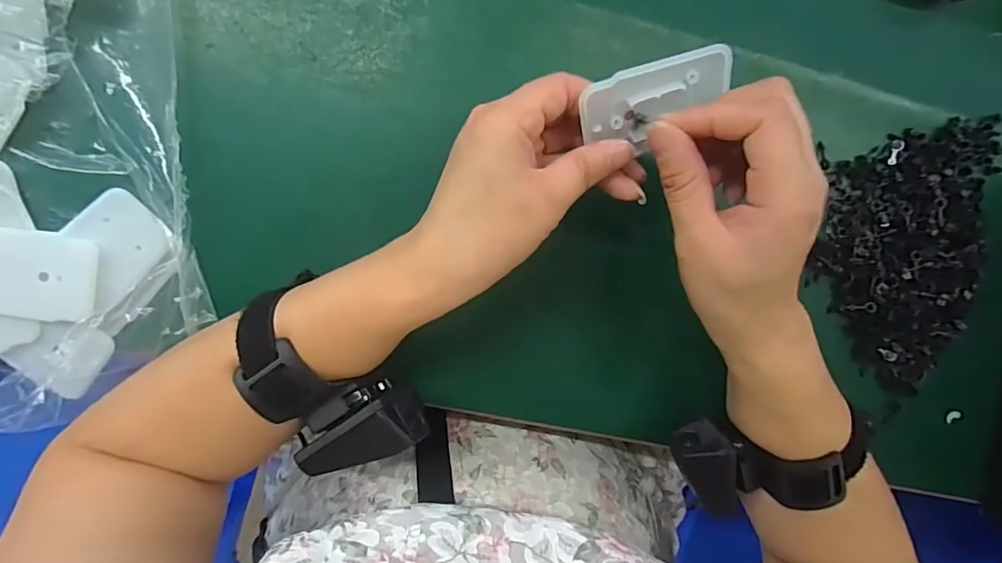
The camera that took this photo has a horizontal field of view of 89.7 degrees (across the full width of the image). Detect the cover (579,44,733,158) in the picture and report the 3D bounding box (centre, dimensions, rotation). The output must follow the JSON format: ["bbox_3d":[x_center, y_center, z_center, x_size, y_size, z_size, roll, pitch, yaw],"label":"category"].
[{"bbox_3d":[0.071,-0.083,0.230,0.067,0.008,0.035,-15,130,2],"label":"cover"}]

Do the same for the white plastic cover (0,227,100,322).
[{"bbox_3d":[-0.243,-0.004,0.253,0.065,0.008,0.044,8,95,-8],"label":"white plastic cover"}]

